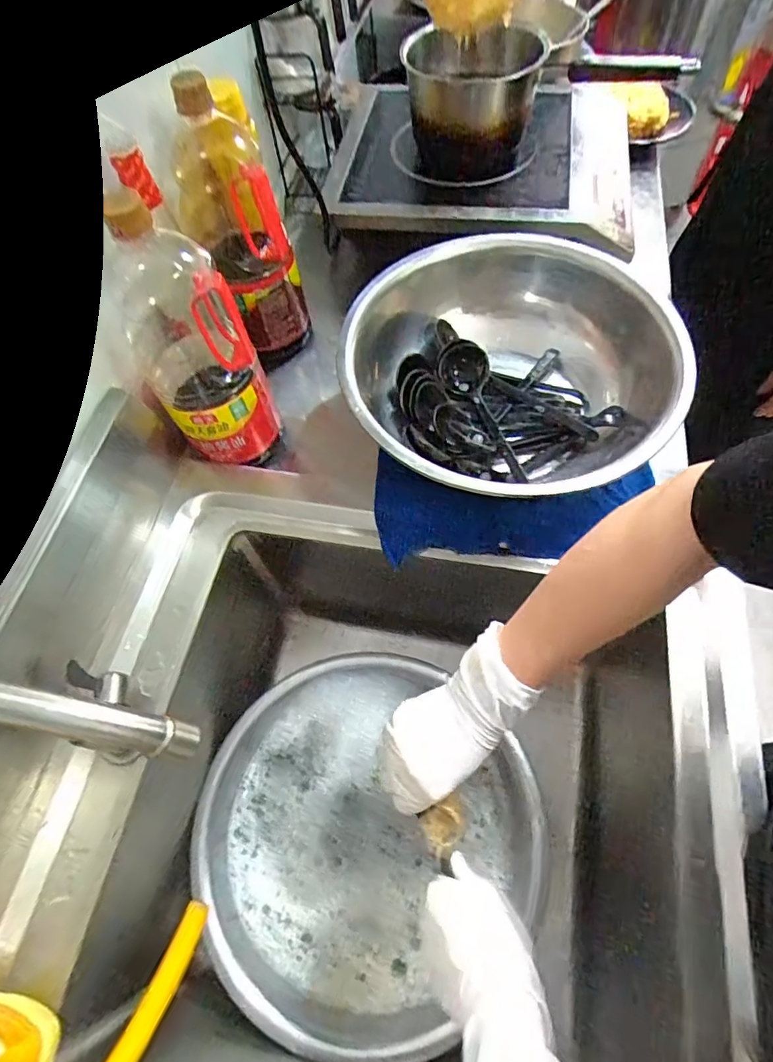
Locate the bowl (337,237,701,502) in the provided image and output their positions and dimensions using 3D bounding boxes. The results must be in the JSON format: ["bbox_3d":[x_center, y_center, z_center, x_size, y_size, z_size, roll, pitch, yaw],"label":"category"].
[{"bbox_3d":[0.132,-0.172,0.586,0.322,0.106,0.343,-1,58,2],"label":"bowl"}]

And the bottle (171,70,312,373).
[{"bbox_3d":[-0.170,-0.327,0.609,0.110,0.283,0.098,4,59,6],"label":"bottle"}]

